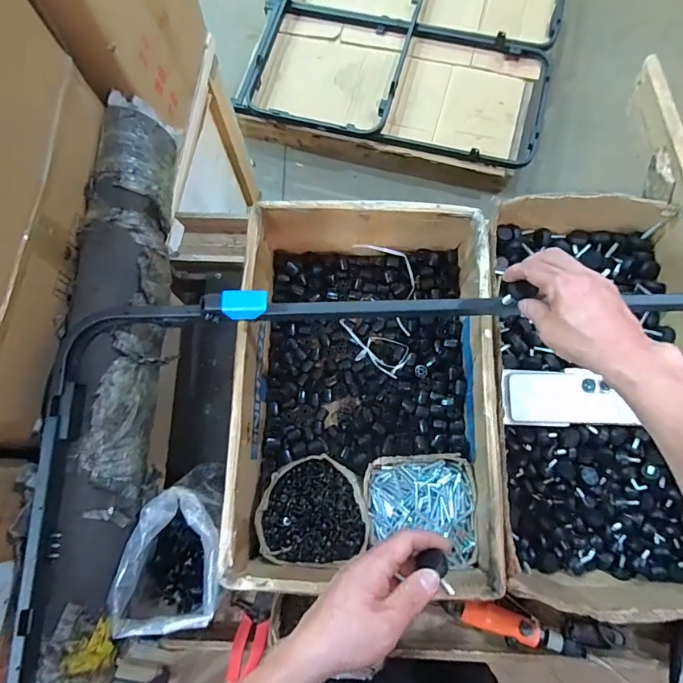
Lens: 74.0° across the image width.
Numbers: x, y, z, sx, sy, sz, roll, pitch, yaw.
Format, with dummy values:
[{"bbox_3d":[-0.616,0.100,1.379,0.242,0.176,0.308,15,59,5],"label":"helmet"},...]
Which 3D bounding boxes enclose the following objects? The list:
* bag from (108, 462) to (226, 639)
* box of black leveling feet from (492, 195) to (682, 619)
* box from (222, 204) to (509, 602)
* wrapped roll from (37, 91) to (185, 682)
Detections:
[{"bbox_3d":[-0.209,0.294,0.630,0.122,0.147,0.200,16,77,6],"label":"bag"},{"bbox_3d":[0.384,0.067,0.679,0.335,0.128,0.586,3,76,2],"label":"box of black leveling feet"},{"bbox_3d":[0.036,0.061,0.676,0.352,0.165,0.544,1,76,2],"label":"box"},{"bbox_3d":[-0.316,0.037,0.619,0.122,0.102,0.823,1,76,2],"label":"wrapped roll"}]

